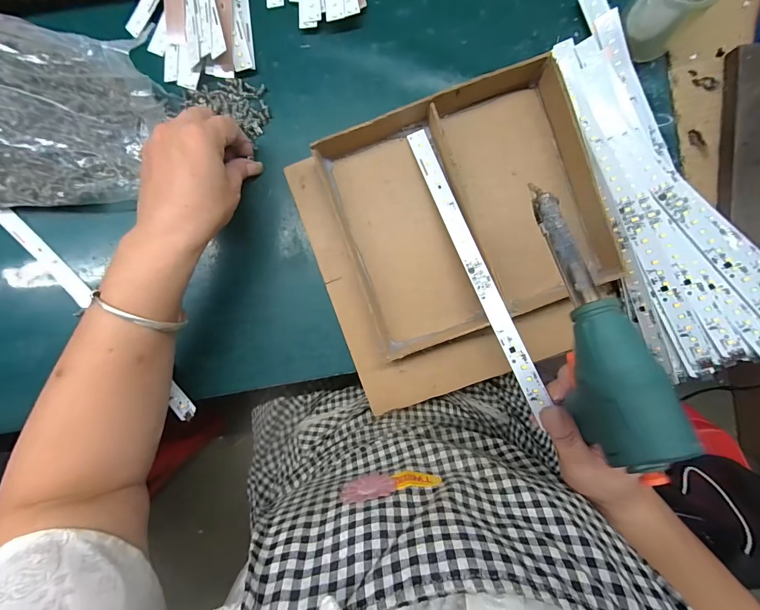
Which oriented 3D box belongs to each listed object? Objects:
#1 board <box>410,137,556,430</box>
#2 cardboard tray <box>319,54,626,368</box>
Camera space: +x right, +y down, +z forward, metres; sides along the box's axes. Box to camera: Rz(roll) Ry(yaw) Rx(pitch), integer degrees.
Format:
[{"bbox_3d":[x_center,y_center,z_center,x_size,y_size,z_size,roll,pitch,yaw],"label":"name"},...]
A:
[{"bbox_3d":[0.082,-0.039,0.297,0.016,0.008,0.263,-22,79,3],"label":"board"},{"bbox_3d":[0.079,-0.084,0.306,0.223,0.035,0.205,-20,91,3],"label":"cardboard tray"}]

